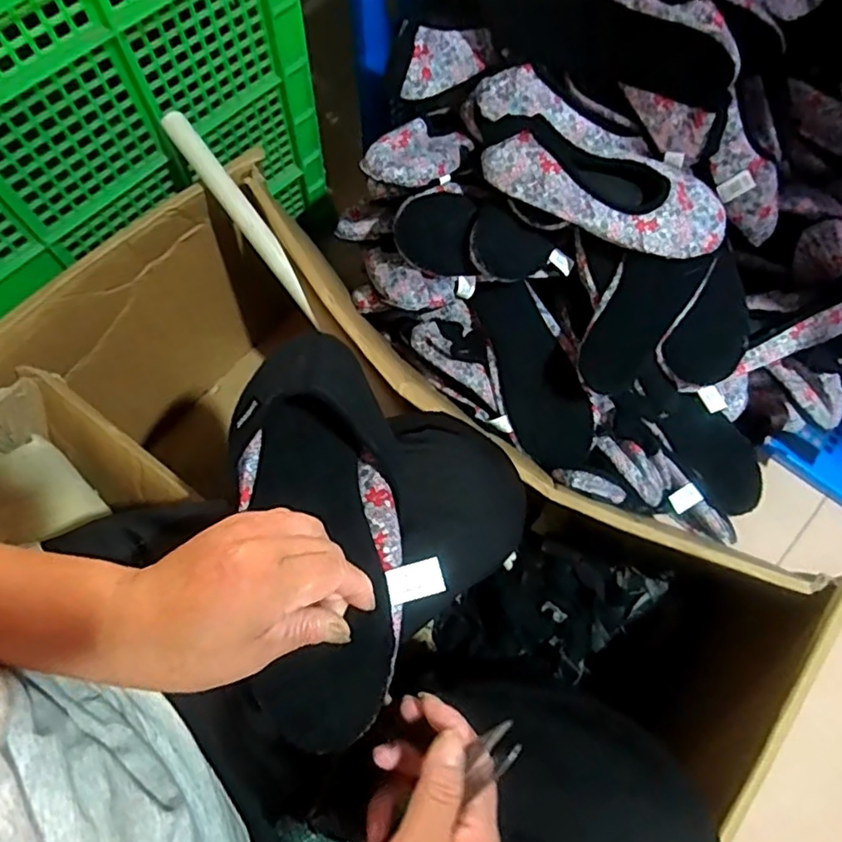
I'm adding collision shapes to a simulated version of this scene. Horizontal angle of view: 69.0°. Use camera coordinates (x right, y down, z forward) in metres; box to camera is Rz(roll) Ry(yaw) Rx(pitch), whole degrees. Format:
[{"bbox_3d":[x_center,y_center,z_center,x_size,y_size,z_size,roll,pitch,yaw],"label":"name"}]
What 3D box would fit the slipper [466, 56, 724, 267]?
[{"bbox_3d":[0.181,-0.264,0.634,0.294,0.054,0.126,26,73,7],"label":"slipper"}]

